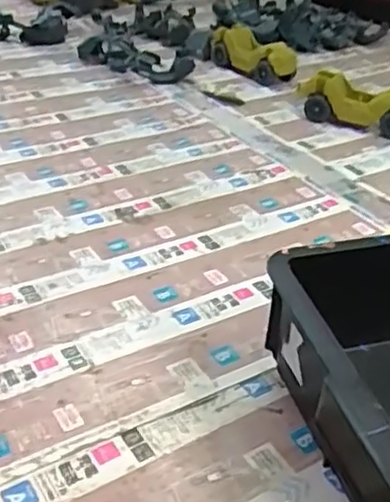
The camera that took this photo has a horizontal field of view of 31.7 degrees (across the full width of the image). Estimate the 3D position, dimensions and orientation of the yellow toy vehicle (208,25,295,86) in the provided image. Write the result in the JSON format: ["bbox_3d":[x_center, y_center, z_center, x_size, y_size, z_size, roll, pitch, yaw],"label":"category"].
[{"bbox_3d":[0.090,-0.339,1.165,0.072,0.057,0.182,-22,41,-31],"label":"yellow toy vehicle"}]

